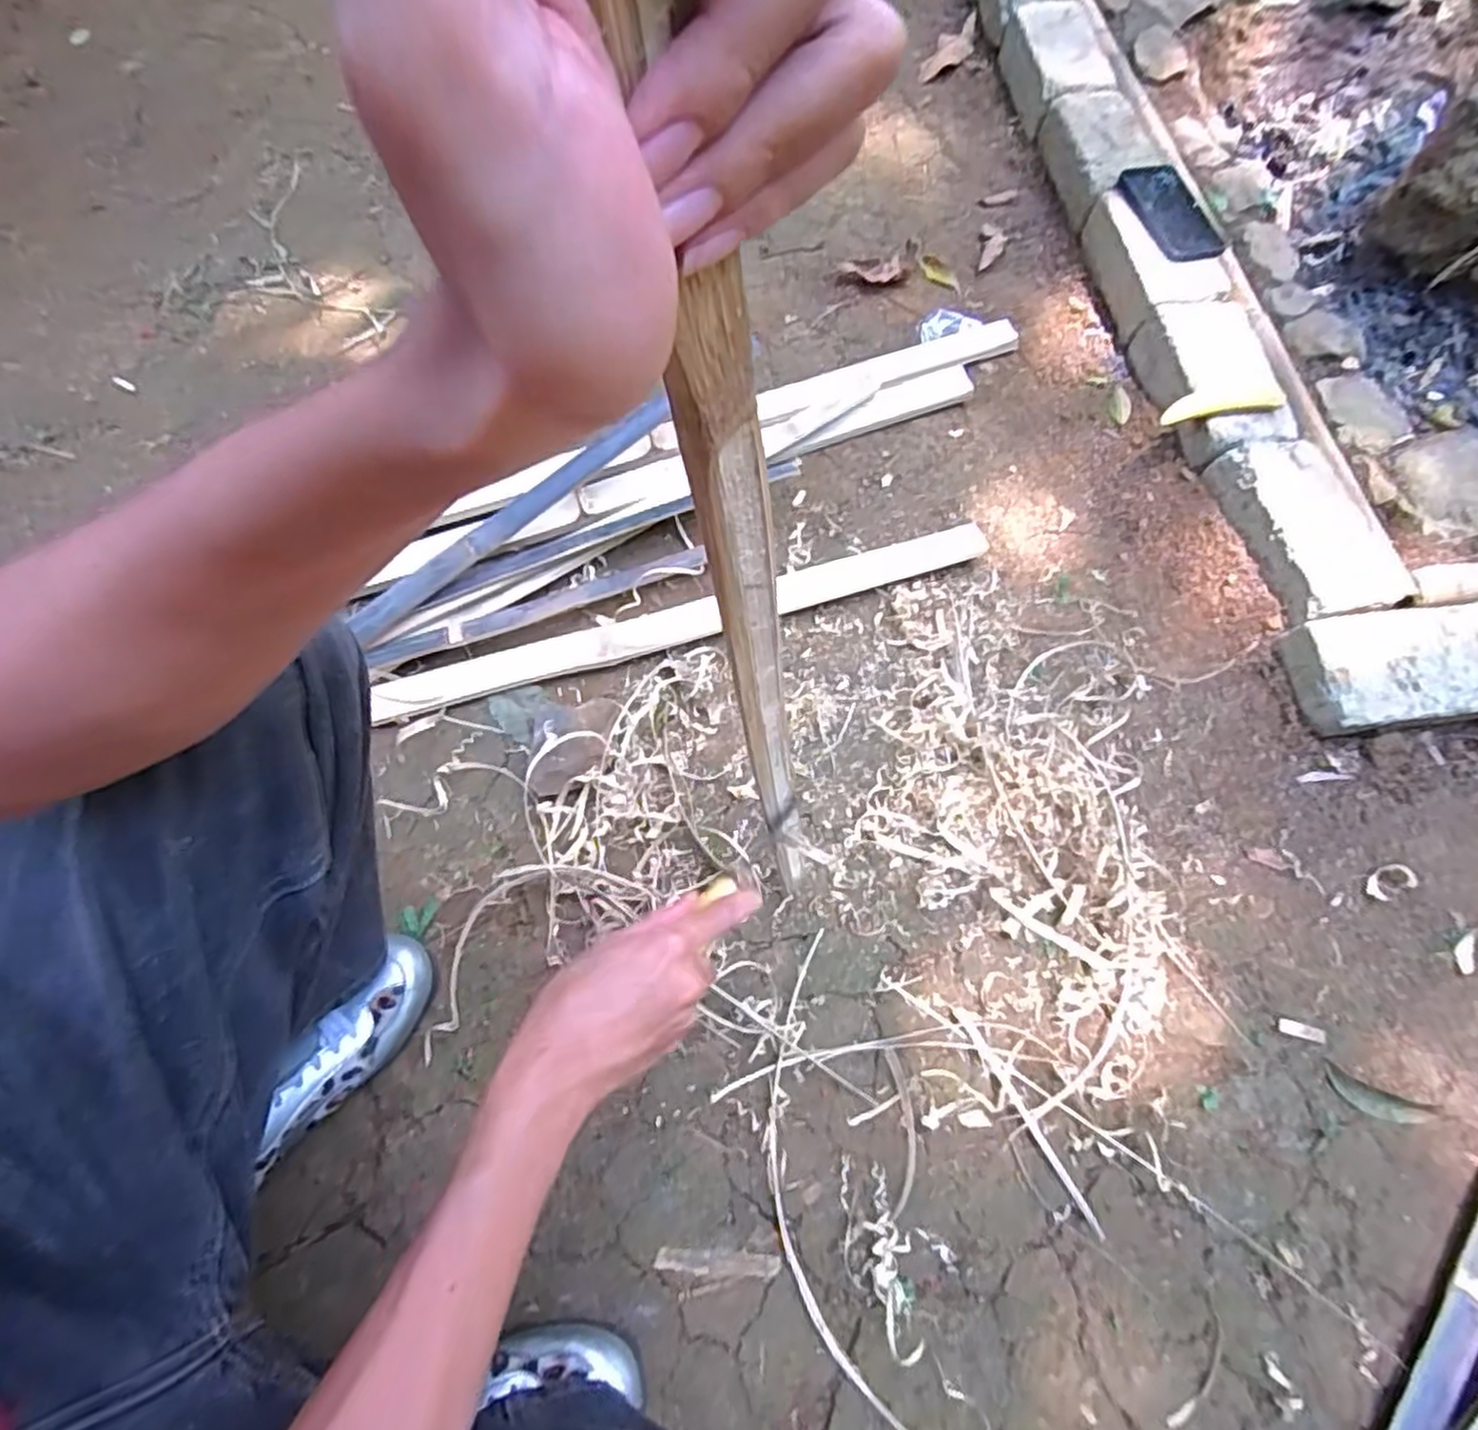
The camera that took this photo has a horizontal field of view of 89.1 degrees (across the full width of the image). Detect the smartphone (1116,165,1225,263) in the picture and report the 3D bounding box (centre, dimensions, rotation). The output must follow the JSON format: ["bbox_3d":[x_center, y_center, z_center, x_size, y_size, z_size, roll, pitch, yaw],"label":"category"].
[{"bbox_3d":[0.552,-0.638,0.956,0.095,0.011,0.172,-13,70,-12],"label":"smartphone"}]

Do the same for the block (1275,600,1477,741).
[{"bbox_3d":[0.649,-0.043,0.729,0.225,0.050,0.108,-7,66,-6],"label":"block"}]

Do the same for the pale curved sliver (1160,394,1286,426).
[{"bbox_3d":[0.533,-0.341,0.822,0.138,0.012,0.024,-8,69,-6],"label":"pale curved sliver"}]

